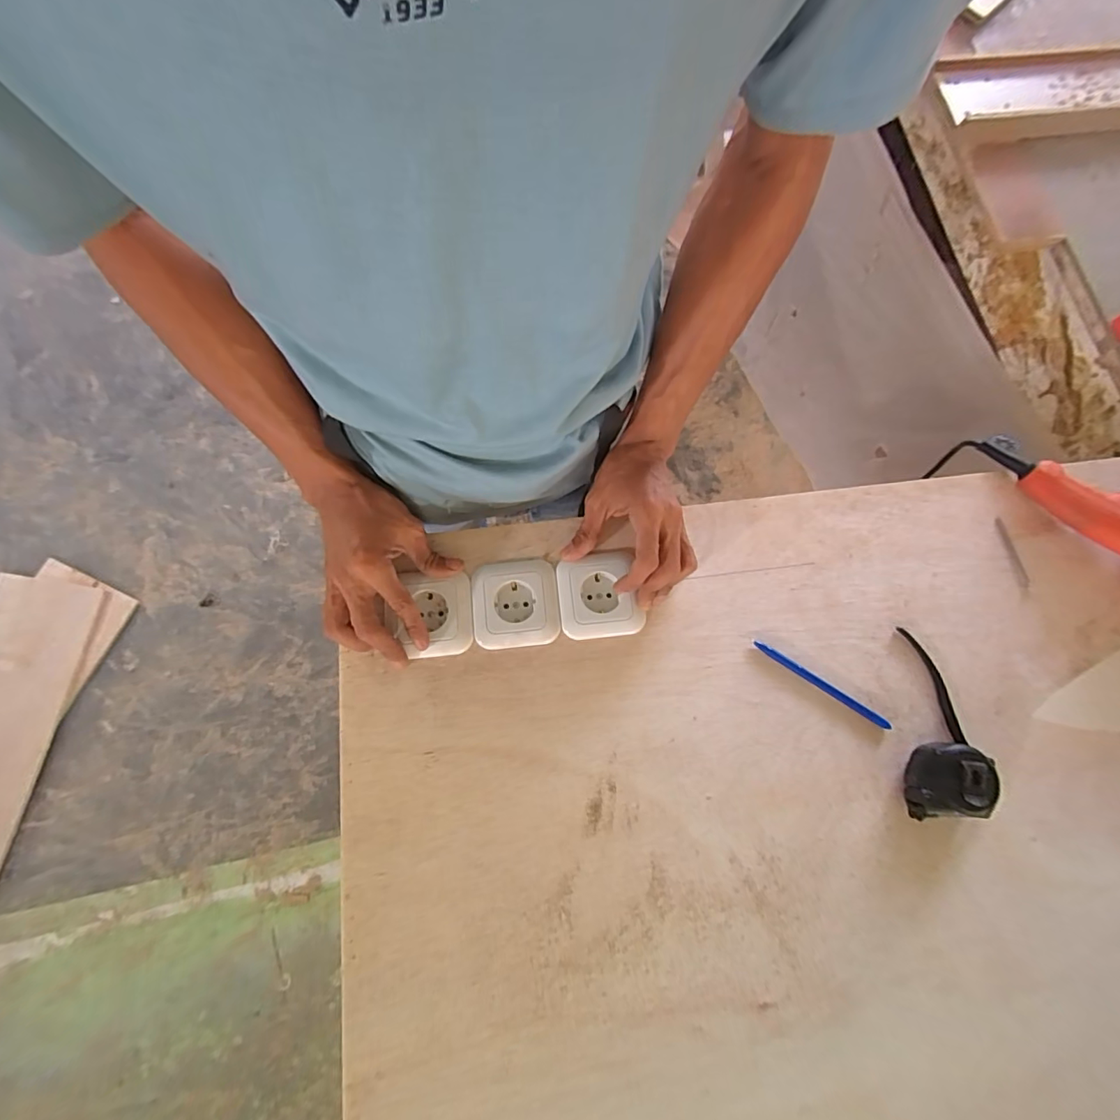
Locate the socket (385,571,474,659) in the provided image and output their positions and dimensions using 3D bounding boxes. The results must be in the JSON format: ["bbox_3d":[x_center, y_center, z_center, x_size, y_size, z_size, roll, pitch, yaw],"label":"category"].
[{"bbox_3d":[-0.120,0.052,0.475,0.074,0.027,0.075,-5,74,-2],"label":"socket"}]

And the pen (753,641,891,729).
[{"bbox_3d":[0.239,0.114,0.467,0.131,0.009,0.008,34,76,9],"label":"pen"}]

